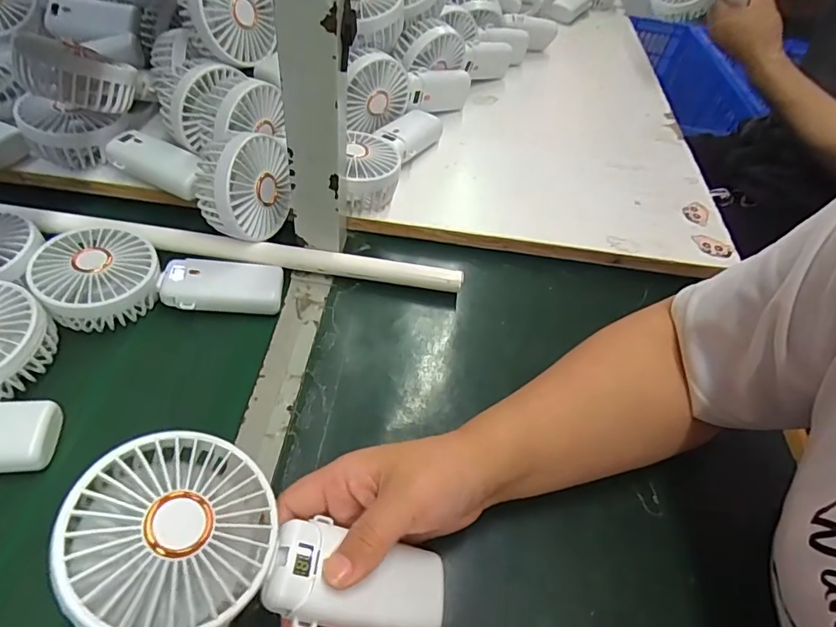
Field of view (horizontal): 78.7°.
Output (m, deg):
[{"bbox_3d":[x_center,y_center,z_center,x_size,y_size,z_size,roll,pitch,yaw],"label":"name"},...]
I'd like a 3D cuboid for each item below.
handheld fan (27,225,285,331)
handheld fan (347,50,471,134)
[{"bbox_3d":[-0.207,-0.027,0.421,0.180,0.038,0.089,5,50,-15],"label":"handheld fan"},{"bbox_3d":[-0.001,-0.250,0.571,0.184,0.077,0.034,-27,57,-38],"label":"handheld fan"}]

